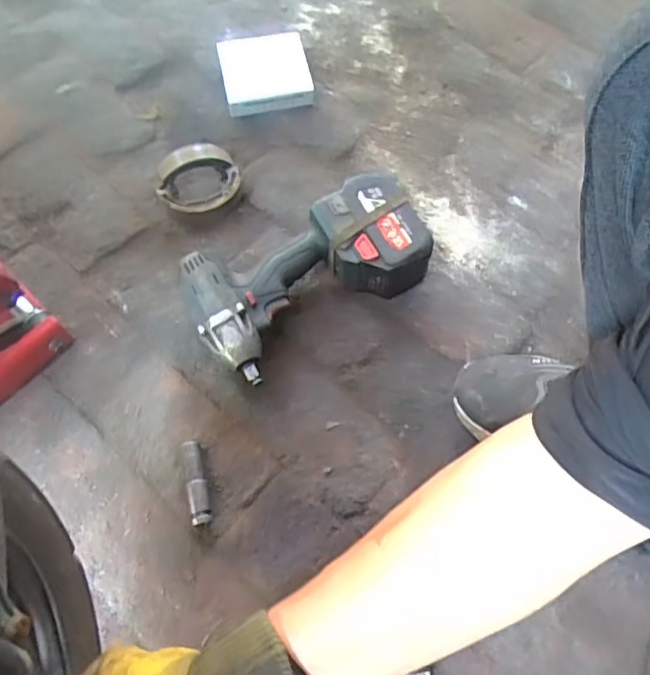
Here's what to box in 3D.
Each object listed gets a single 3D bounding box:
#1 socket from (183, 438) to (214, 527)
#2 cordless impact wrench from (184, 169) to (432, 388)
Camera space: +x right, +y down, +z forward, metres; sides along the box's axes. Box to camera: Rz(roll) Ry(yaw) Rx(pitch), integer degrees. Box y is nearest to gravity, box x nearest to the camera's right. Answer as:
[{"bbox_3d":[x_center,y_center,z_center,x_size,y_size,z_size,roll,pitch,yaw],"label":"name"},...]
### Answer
[{"bbox_3d":[-0.125,0.141,0.576,0.020,0.023,0.080,-15,68,-7],"label":"socket"},{"bbox_3d":[-0.019,-0.068,0.634,0.255,0.082,0.144,-29,71,-13],"label":"cordless impact wrench"}]

